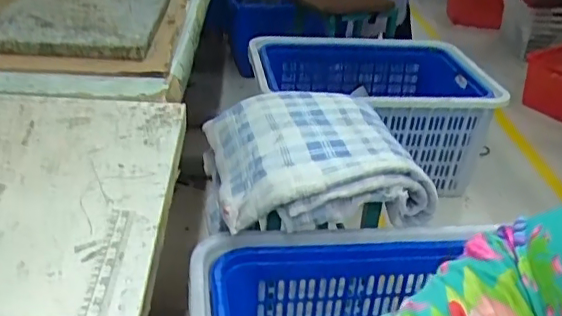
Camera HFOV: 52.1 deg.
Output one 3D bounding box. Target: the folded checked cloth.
[{"bbox_3d":[0.056,0.000,1.272,0.443,0.143,0.412,-6,32,-15],"label":"folded checked cloth"}]

